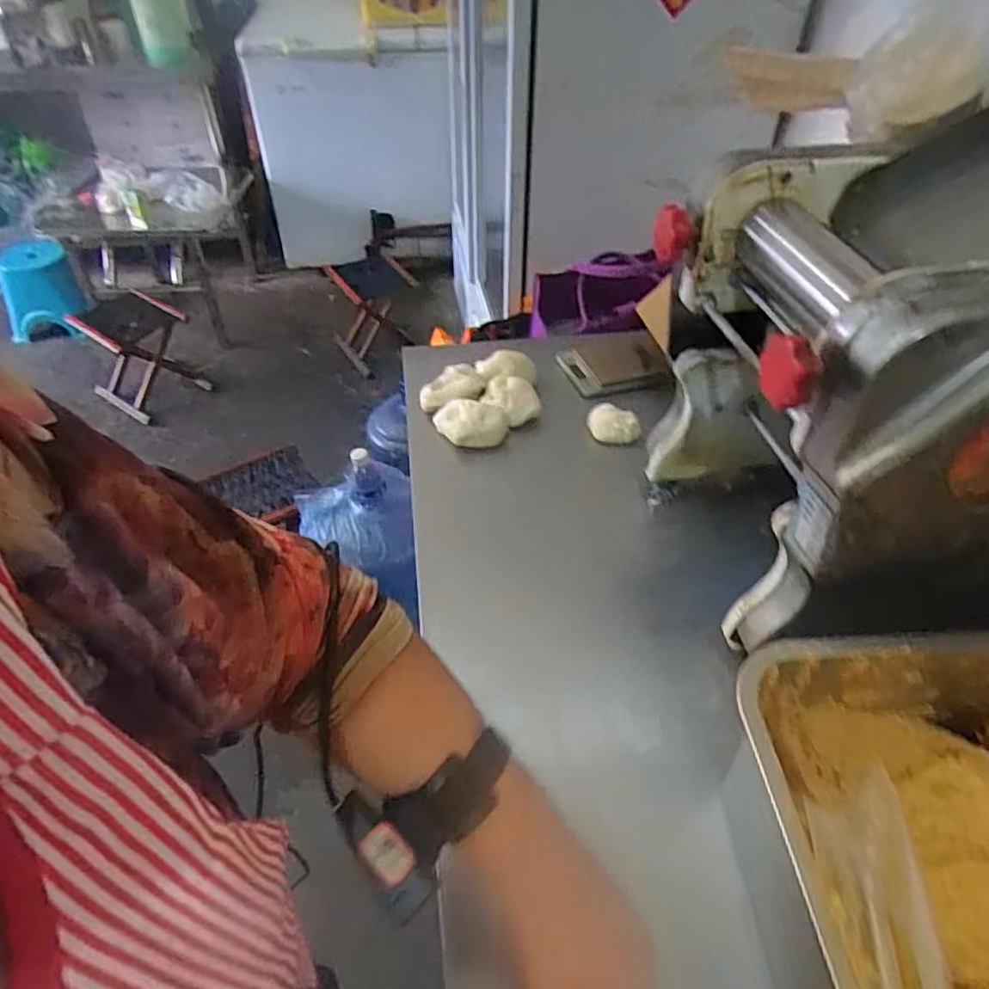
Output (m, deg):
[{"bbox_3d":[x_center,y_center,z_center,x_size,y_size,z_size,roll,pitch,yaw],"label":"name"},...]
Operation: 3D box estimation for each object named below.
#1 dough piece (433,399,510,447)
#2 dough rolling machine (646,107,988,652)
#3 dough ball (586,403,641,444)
[{"bbox_3d":[-0.030,-0.096,0.828,0.093,0.039,0.066,-6,45,-7],"label":"dough piece"},{"bbox_3d":[0.344,-0.087,0.530,0.369,0.392,0.289,-4,44,-5],"label":"dough rolling machine"},{"bbox_3d":[0.153,-0.091,0.832,0.063,0.026,0.044,23,48,21],"label":"dough ball"}]

